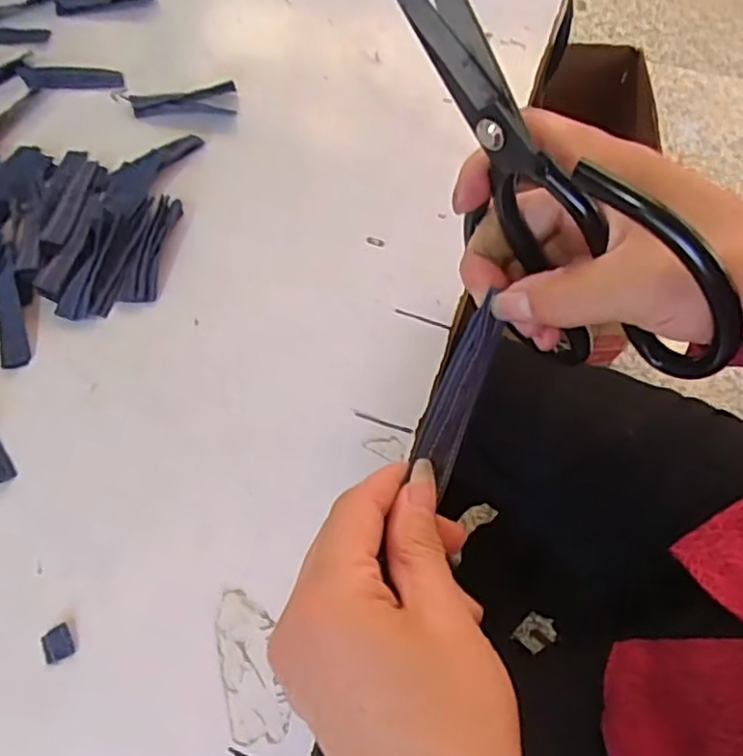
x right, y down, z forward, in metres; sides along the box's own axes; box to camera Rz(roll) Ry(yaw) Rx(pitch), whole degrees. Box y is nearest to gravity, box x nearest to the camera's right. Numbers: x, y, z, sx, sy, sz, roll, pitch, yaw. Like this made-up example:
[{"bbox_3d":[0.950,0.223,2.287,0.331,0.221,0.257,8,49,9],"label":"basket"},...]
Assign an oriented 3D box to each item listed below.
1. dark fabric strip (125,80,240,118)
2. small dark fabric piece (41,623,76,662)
[{"bbox_3d":[-0.105,-0.155,0.377,0.057,0.005,0.019,-4,69,-3],"label":"dark fabric strip"},{"bbox_3d":[-0.127,0.107,0.272,0.011,0.004,0.013,-26,72,-11],"label":"small dark fabric piece"}]

